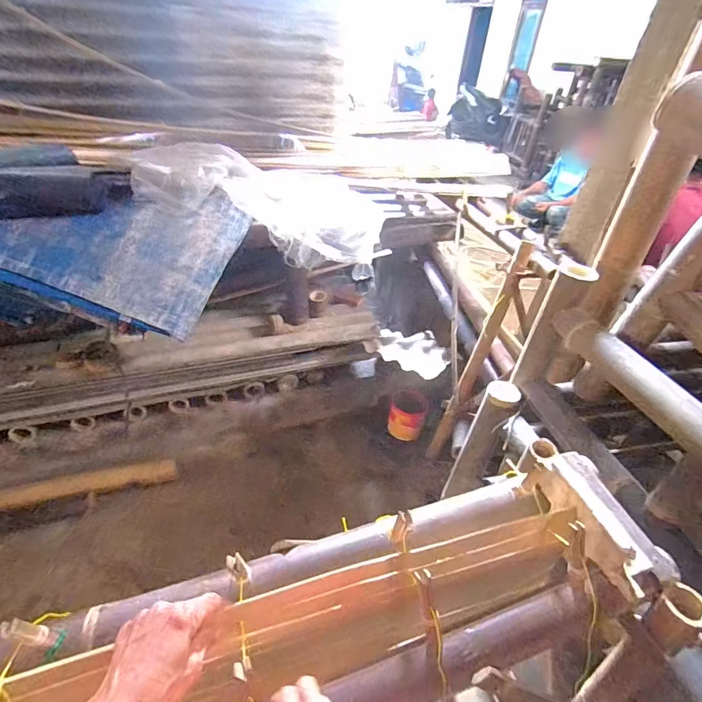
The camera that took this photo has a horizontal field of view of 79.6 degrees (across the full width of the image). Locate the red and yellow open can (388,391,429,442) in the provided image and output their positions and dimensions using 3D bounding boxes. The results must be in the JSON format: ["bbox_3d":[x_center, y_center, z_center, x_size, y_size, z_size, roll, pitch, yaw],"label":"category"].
[{"bbox_3d":[0.229,0.267,1.724,0.151,0.153,0.129,13,38,11],"label":"red and yellow open can"}]

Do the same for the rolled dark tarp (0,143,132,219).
[{"bbox_3d":[-0.864,-0.418,1.065,0.539,0.146,0.206,-23,46,-31],"label":"rolled dark tarp"}]

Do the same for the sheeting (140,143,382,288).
[{"bbox_3d":[-0.240,-0.463,1.359,0.796,0.219,0.350,7,32,-32],"label":"sheeting"}]

